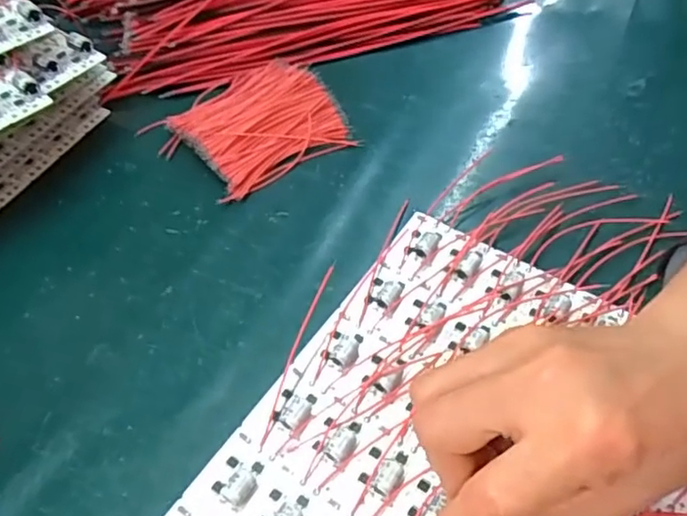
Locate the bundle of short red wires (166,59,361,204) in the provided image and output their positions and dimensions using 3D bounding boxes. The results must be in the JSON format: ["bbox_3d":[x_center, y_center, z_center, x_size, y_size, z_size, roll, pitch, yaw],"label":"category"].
[{"bbox_3d":[-0.059,-0.097,0.407,0.097,0.018,0.108,-27,58,-17],"label":"bundle of short red wires"}]

